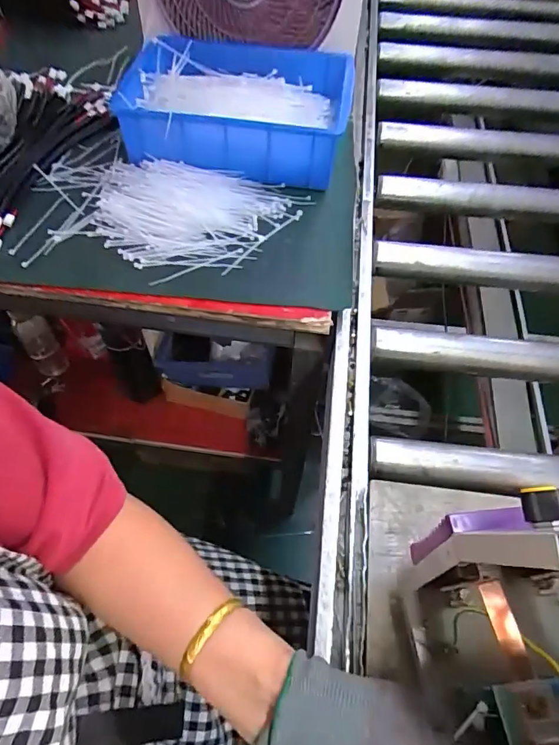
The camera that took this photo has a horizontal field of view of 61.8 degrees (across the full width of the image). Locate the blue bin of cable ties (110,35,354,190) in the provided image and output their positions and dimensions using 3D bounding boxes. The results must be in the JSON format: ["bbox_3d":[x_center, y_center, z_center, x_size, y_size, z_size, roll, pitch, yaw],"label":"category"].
[{"bbox_3d":[-0.054,-0.362,0.650,0.284,0.101,0.222,9,58,4],"label":"blue bin of cable ties"}]

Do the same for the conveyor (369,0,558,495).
[{"bbox_3d":[0.494,-0.389,0.833,0.638,0.094,1.225,9,57,3],"label":"conveyor"}]

